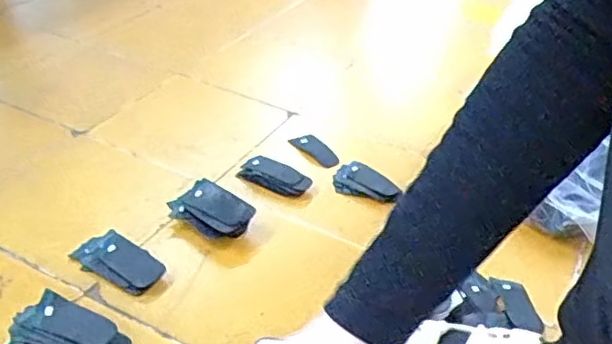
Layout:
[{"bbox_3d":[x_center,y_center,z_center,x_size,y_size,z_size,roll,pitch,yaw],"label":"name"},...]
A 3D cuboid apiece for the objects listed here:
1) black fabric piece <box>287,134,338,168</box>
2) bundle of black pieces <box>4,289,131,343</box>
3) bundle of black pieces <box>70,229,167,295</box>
[{"bbox_3d":[0.014,-0.029,0.815,0.033,0.004,0.076,-21,44,-32],"label":"black fabric piece"},{"bbox_3d":[-0.196,0.133,0.522,0.099,0.034,0.042,10,37,6],"label":"bundle of black pieces"},{"bbox_3d":[-0.181,0.085,0.607,0.091,0.014,0.045,23,40,22],"label":"bundle of black pieces"}]

